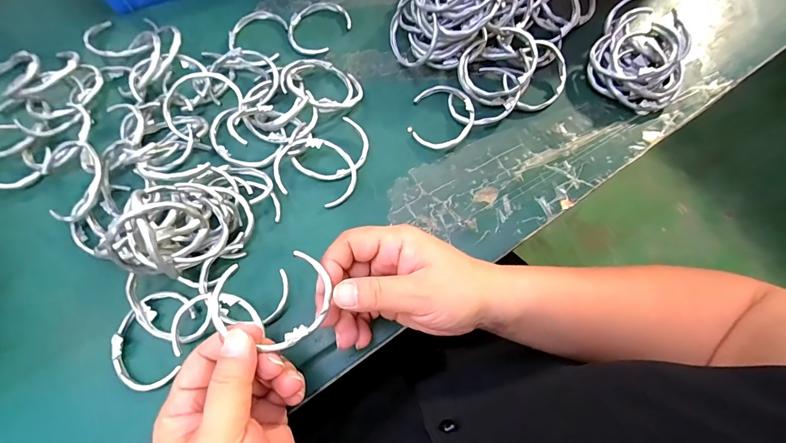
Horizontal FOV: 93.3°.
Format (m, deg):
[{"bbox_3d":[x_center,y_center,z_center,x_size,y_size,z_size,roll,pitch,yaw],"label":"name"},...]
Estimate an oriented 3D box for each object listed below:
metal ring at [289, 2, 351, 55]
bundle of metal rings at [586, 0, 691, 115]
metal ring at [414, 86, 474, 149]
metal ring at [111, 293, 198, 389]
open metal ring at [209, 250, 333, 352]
[{"bbox_3d":[-0.077,-0.197,0.376,0.052,0.007,0.067,32,72,11],"label":"metal ring"},{"bbox_3d":[0.233,-0.156,0.348,0.086,0.041,0.096,28,71,9],"label":"bundle of metal rings"},{"bbox_3d":[0.046,-0.096,0.336,0.052,0.014,0.065,5,69,1],"label":"metal ring"},{"bbox_3d":[-0.176,0.085,0.269,0.052,0.008,0.067,12,70,4],"label":"metal ring"},{"bbox_3d":[-0.071,0.048,0.220,0.067,0.015,0.053,-14,70,-6],"label":"open metal ring"}]

